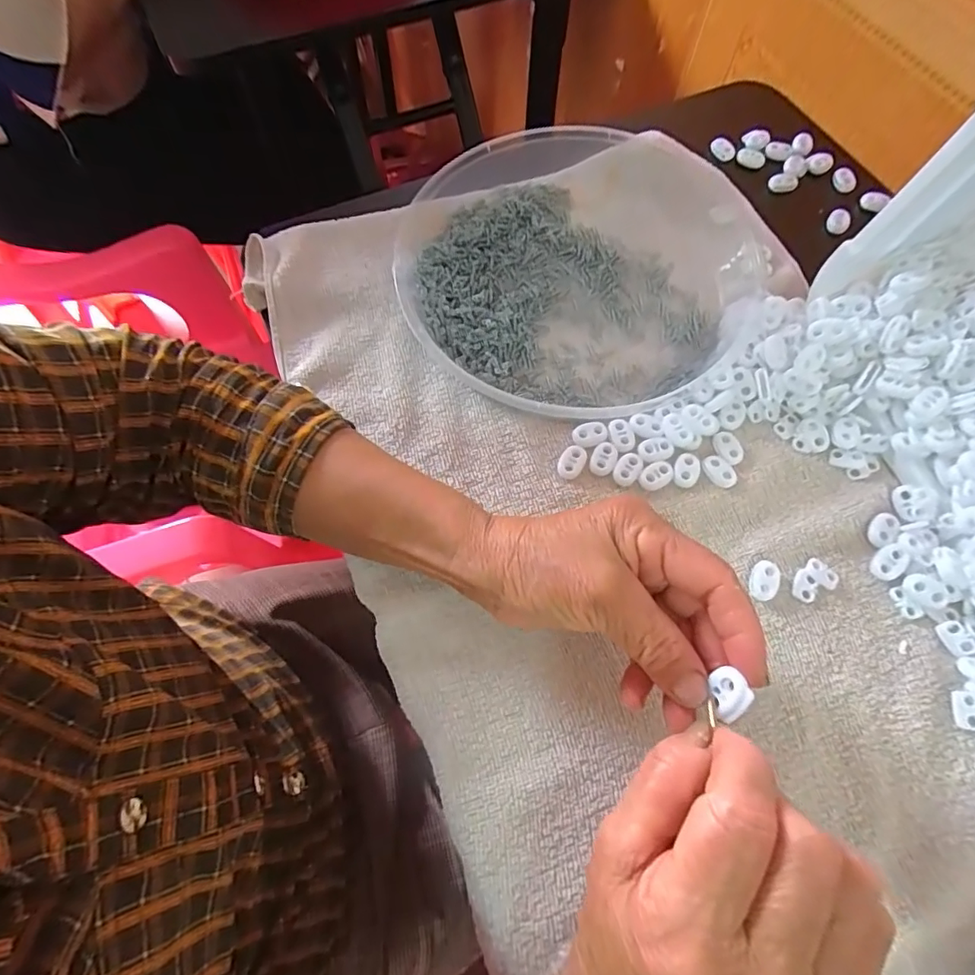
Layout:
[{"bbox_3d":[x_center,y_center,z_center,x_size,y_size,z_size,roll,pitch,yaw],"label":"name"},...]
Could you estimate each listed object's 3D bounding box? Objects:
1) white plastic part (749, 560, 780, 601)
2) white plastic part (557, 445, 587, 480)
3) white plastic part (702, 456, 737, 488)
[{"bbox_3d":[0.155,0.052,0.292,0.014,0.006,0.022,15,69,7],"label":"white plastic part"},{"bbox_3d":[0.052,-0.016,0.319,0.016,0.005,0.021,18,70,8],"label":"white plastic part"},{"bbox_3d":[0.141,-0.010,0.316,0.015,0.004,0.022,-42,73,-14],"label":"white plastic part"}]

